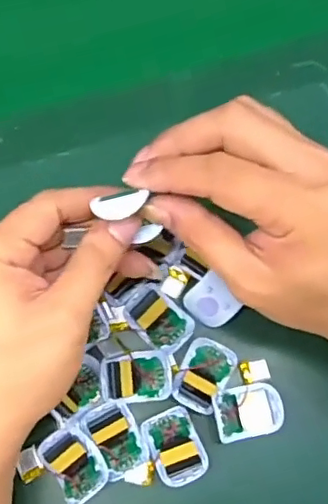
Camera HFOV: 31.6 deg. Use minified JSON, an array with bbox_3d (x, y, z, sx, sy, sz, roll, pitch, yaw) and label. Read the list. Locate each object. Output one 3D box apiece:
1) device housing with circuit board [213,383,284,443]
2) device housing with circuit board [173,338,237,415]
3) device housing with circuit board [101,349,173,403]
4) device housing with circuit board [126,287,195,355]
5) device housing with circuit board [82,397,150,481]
[{"bbox_3d":[0.051,0.096,0.349,0.041,0.015,0.030,-12,77,-4],"label":"device housing with circuit board"},{"bbox_3d":[0.025,0.075,0.352,0.030,0.009,0.043,26,77,5],"label":"device housing with circuit board"},{"bbox_3d":[-0.016,0.075,0.350,0.041,0.009,0.029,-4,76,-3],"label":"device housing with circuit board"},{"bbox_3d":[-0.001,0.042,0.363,0.029,0.010,0.040,-42,81,-11],"label":"device housing with circuit board"},{"bbox_3d":[-0.028,0.111,0.347,0.028,0.015,0.041,-28,78,-8],"label":"device housing with circuit board"}]

